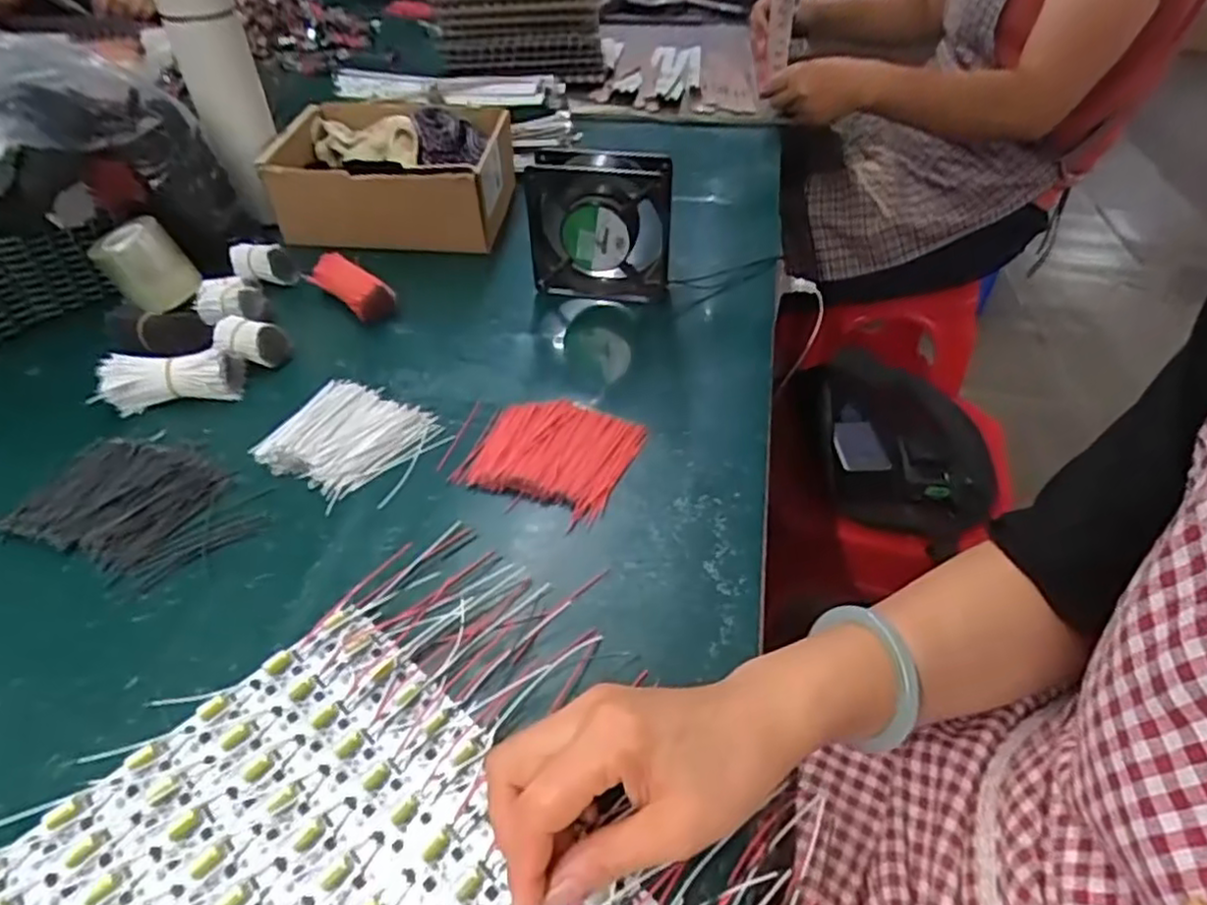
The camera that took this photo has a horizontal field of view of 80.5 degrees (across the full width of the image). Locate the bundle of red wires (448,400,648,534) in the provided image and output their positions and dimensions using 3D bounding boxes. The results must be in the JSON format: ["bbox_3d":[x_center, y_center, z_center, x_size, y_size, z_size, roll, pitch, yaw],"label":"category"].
[{"bbox_3d":[-0.037,-0.004,0.496,0.108,0.020,0.099,17,45,19],"label":"bundle of red wires"}]

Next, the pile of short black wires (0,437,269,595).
[{"bbox_3d":[-0.295,0.036,0.462,0.147,0.016,0.098,15,45,17],"label":"pile of short black wires"}]

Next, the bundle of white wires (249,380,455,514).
[{"bbox_3d":[-0.177,-0.010,0.508,0.109,0.021,0.100,22,47,23],"label":"bundle of white wires"}]

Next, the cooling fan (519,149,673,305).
[{"bbox_3d":[-0.005,-0.192,0.613,0.117,0.116,0.048,-1,42,1],"label":"cooling fan"}]

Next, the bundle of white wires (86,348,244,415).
[{"bbox_3d":[-0.329,-0.058,0.539,0.095,0.031,0.034,-8,43,-7],"label":"bundle of white wires"}]

